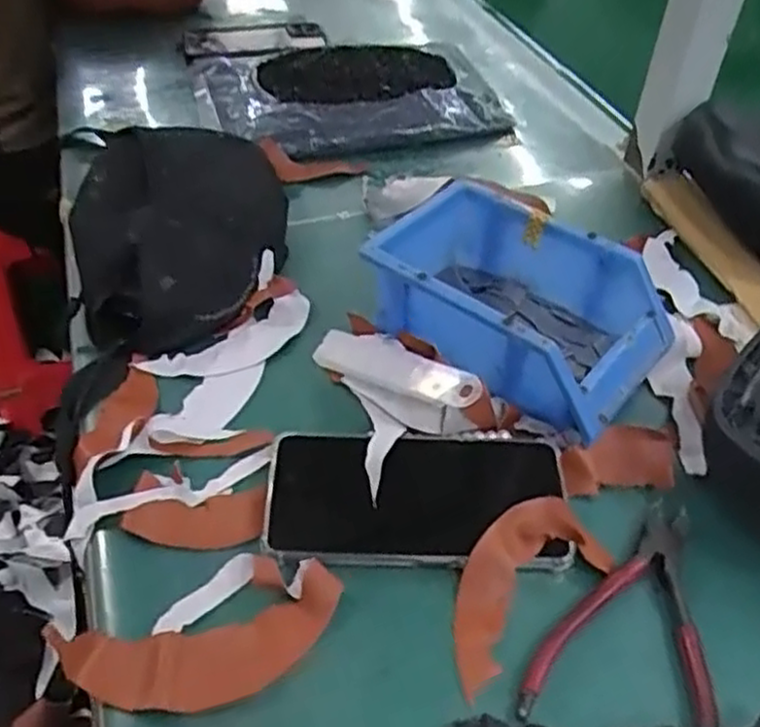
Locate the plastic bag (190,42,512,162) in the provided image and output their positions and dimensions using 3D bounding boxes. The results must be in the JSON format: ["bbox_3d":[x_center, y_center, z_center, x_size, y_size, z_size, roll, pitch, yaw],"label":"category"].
[{"bbox_3d":[-0.032,-0.284,0.763,0.281,0.029,0.225,-10,46,-13],"label":"plastic bag"}]

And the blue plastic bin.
[{"bbox_3d":[0.088,-0.037,0.489,0.177,0.071,0.121,31,51,25],"label":"blue plastic bin"}]

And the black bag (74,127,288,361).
[{"bbox_3d":[-0.150,-0.117,0.573,0.153,0.054,0.274,-8,46,-10],"label":"black bag"}]

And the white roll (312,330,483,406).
[{"bbox_3d":[0.012,0.003,0.469,0.127,0.017,0.030,18,44,41],"label":"white roll"}]

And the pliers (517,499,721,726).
[{"bbox_3d":[0.141,0.133,0.362,0.094,0.013,0.152,32,52,26],"label":"pliers"}]

